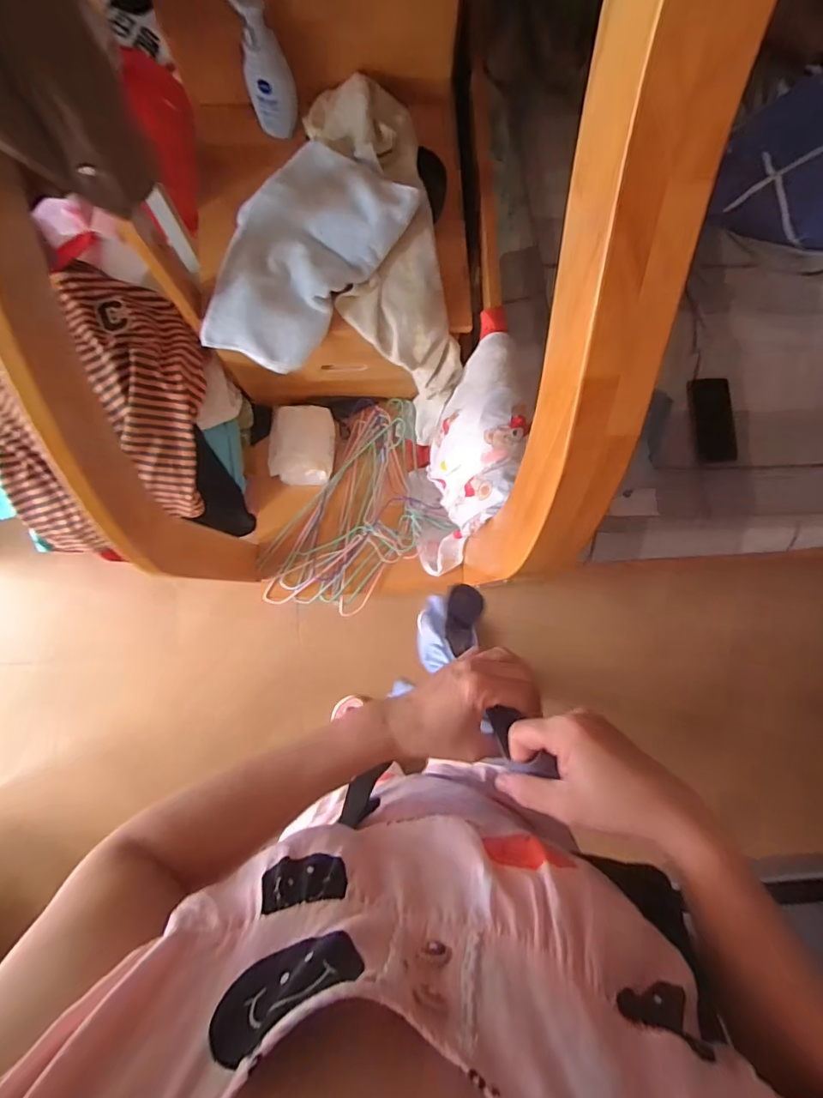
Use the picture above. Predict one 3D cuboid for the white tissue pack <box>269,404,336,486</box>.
[{"bbox_3d":[-0.206,-0.195,0.964,0.122,0.064,0.147,6,84,-1],"label":"white tissue pack"}]

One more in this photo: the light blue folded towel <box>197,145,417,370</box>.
[{"bbox_3d":[-0.164,-0.403,0.711,0.183,0.091,0.316,43,85,3],"label":"light blue folded towel"}]

